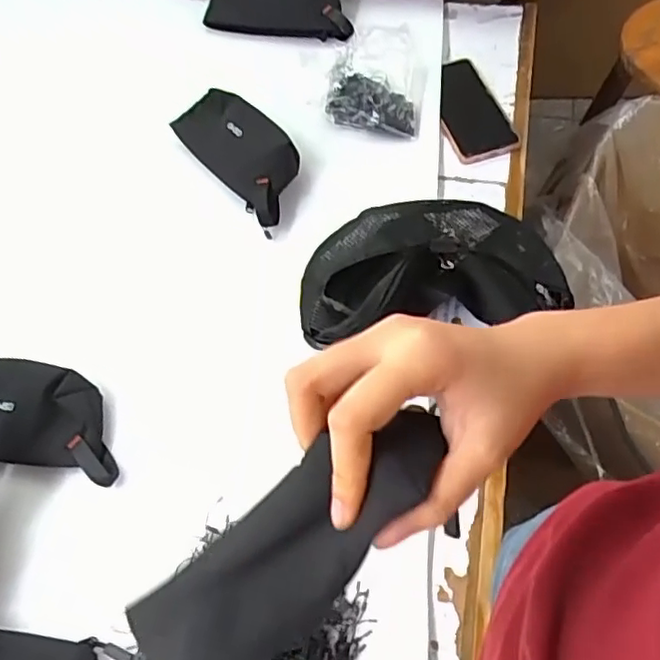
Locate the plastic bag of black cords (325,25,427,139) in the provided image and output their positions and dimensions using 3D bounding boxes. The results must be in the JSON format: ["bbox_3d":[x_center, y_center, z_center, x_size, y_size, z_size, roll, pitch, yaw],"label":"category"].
[{"bbox_3d":[0.054,-0.308,0.756,0.121,0.049,0.141,8,61,9],"label":"plastic bag of black cords"}]

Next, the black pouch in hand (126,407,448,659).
[{"bbox_3d":[-0.020,0.098,0.262,0.167,0.030,0.049,-44,63,12],"label":"black pouch in hand"}]

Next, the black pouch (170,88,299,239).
[{"bbox_3d":[-0.098,-0.206,0.719,0.089,0.061,0.207,-34,63,-15],"label":"black pouch"}]

